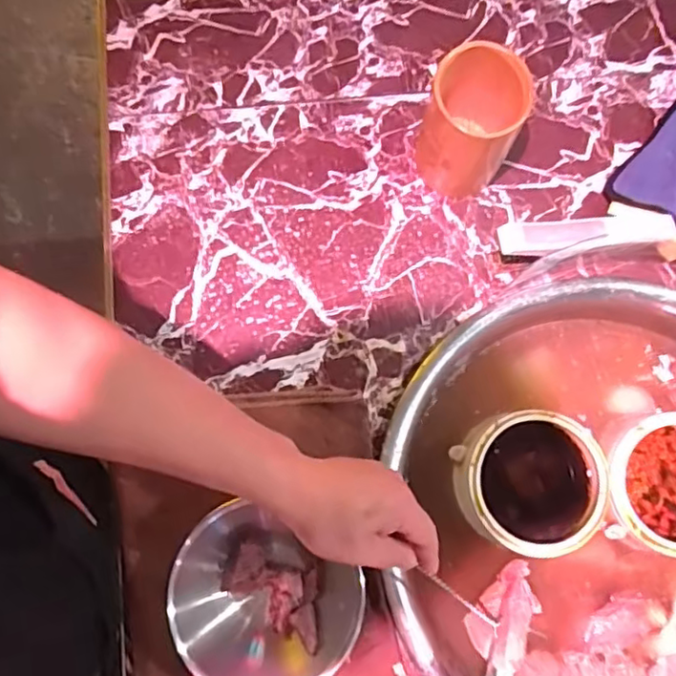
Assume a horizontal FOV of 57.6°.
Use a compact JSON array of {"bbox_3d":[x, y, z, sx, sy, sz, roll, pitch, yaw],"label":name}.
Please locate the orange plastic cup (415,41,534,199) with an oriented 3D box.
[{"bbox_3d":[0.121,-0.194,0.570,0.079,0.117,0.088,11,77,1],"label":"orange plastic cup"}]

